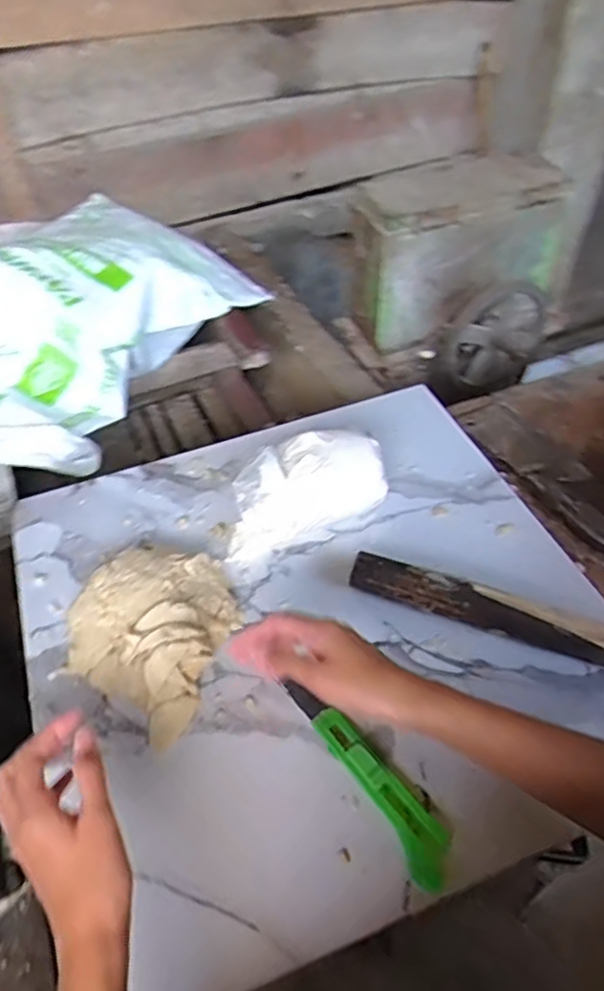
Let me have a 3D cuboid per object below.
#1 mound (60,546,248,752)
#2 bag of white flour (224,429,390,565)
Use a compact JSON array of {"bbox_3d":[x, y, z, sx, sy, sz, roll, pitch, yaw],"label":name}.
[{"bbox_3d":[-0.128,0.108,0.567,0.124,0.057,0.154,17,49,15],"label":"mound"},{"bbox_3d":[-0.002,-0.008,0.644,0.162,0.078,0.086,-21,51,-19],"label":"bag of white flour"}]

